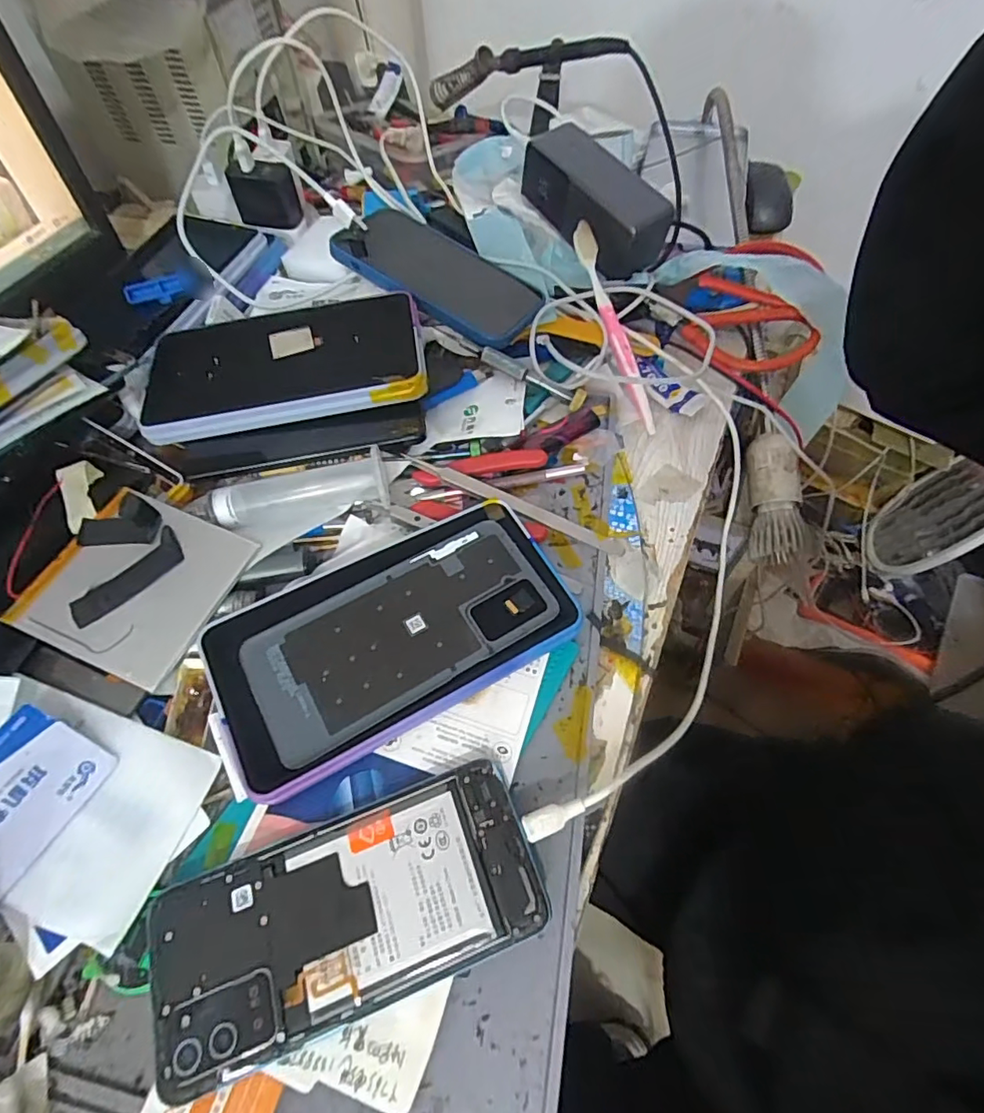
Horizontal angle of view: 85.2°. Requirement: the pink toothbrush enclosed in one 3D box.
[{"bbox_3d":[0.096,-0.180,0.419,0.013,0.017,0.178,-14,80,-7],"label":"pink toothbrush"}]

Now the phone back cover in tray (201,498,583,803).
[{"bbox_3d":[-0.050,0.039,0.289,0.184,0.019,0.099,-27,61,-14],"label":"phone back cover in tray"}]

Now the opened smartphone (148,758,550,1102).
[{"bbox_3d":[-0.062,0.154,0.235,0.162,0.013,0.074,-19,59,-9],"label":"opened smartphone"}]

